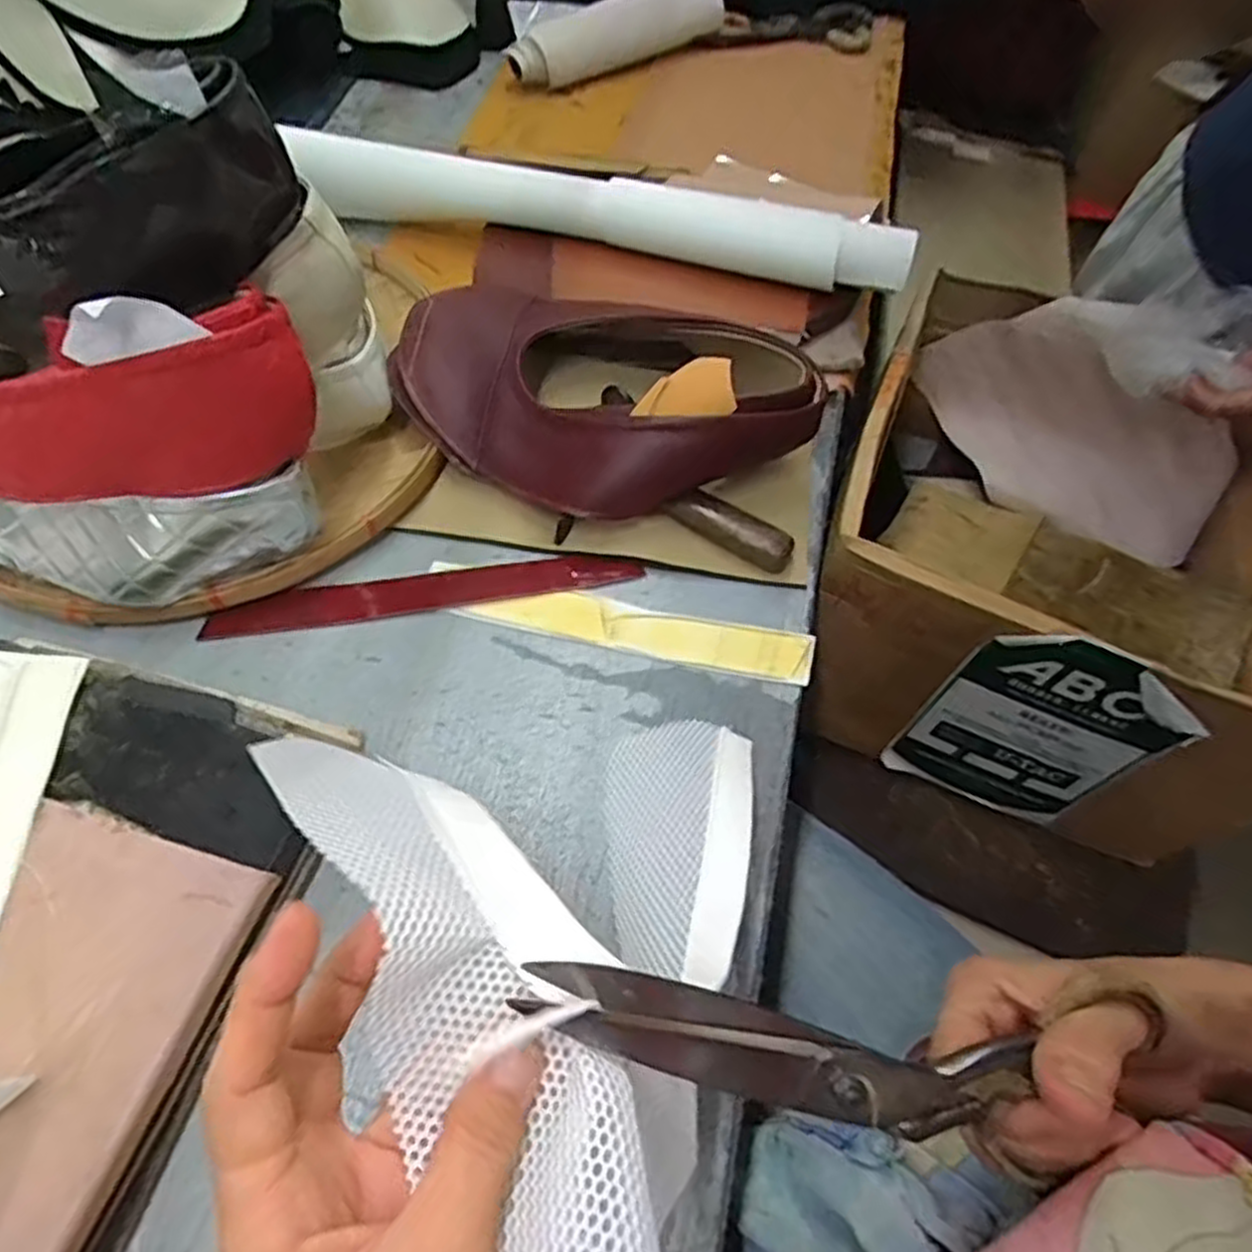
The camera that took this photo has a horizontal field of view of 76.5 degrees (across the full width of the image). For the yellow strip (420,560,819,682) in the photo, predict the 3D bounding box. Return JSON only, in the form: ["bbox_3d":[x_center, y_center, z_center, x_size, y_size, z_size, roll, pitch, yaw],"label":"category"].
[{"bbox_3d":[-0.003,-0.001,0.488,0.231,0.009,0.037,11,59,3],"label":"yellow strip"}]

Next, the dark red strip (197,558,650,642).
[{"bbox_3d":[-0.122,-0.019,0.495,0.258,0.005,0.025,-8,60,-8],"label":"dark red strip"}]

